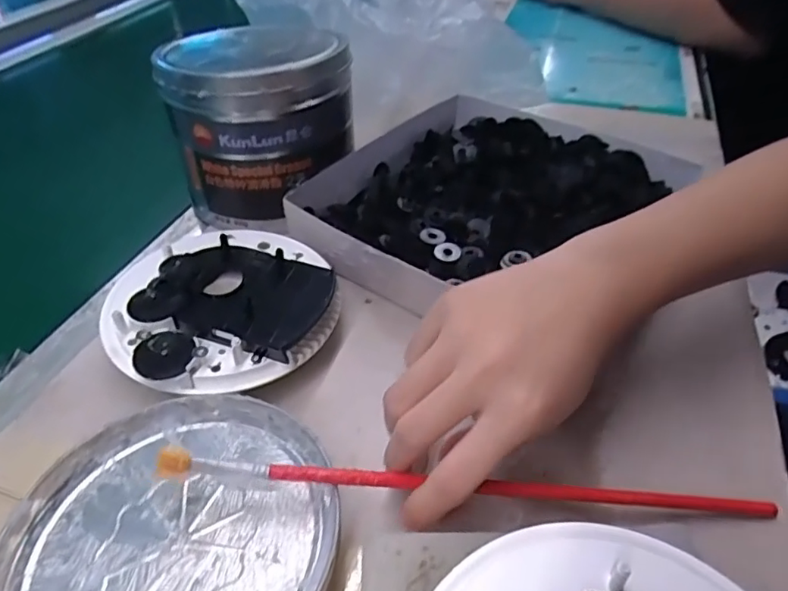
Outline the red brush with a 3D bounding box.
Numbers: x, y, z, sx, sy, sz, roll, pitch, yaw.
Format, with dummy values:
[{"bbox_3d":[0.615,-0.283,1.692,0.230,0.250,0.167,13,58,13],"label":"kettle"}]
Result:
[{"bbox_3d":[0.033,0.078,0.230,0.253,0.007,0.007,6,41,-4],"label":"red brush"}]

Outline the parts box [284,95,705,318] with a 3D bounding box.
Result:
[{"bbox_3d":[0.063,-0.064,0.387,0.219,0.039,0.220,30,50,32],"label":"parts box"}]

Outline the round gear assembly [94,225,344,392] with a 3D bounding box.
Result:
[{"bbox_3d":[-0.092,0.002,0.310,0.118,0.034,0.115,-1,41,1],"label":"round gear assembly"}]

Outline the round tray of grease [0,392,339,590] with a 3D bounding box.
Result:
[{"bbox_3d":[-0.088,0.098,0.225,0.128,0.022,0.125,-1,41,1],"label":"round tray of grease"}]

